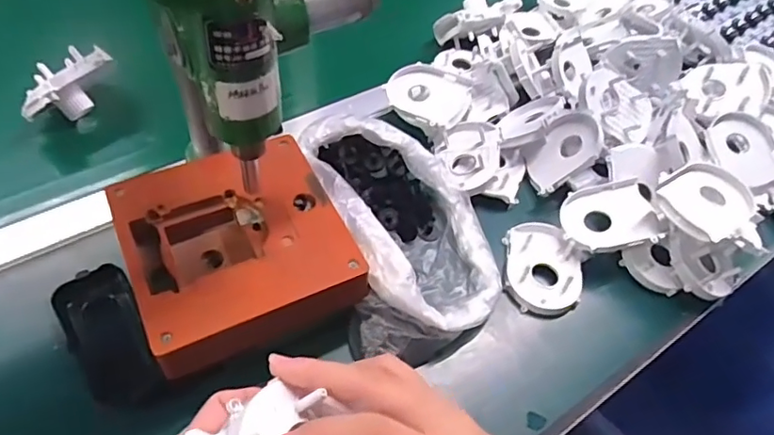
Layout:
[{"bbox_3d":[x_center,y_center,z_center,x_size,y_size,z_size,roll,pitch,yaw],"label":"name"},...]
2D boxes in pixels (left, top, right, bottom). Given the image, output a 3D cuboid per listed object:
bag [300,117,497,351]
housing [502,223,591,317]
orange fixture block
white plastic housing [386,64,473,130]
[{"bbox_3d":[0.017,0.005,0.474,0.135,0.064,0.215,-12,53,-15],"label":"bag"},{"bbox_3d":[0.138,0.044,0.483,0.072,0.025,0.082,18,52,7],"label":"housing"},{"bbox_3d":[-0.110,0.021,0.411,0.152,0.037,0.164,-19,57,-20],"label":"orange fixture block"},{"bbox_3d":[0.044,-0.127,0.572,0.081,0.032,0.070,33,55,18],"label":"white plastic housing"}]

